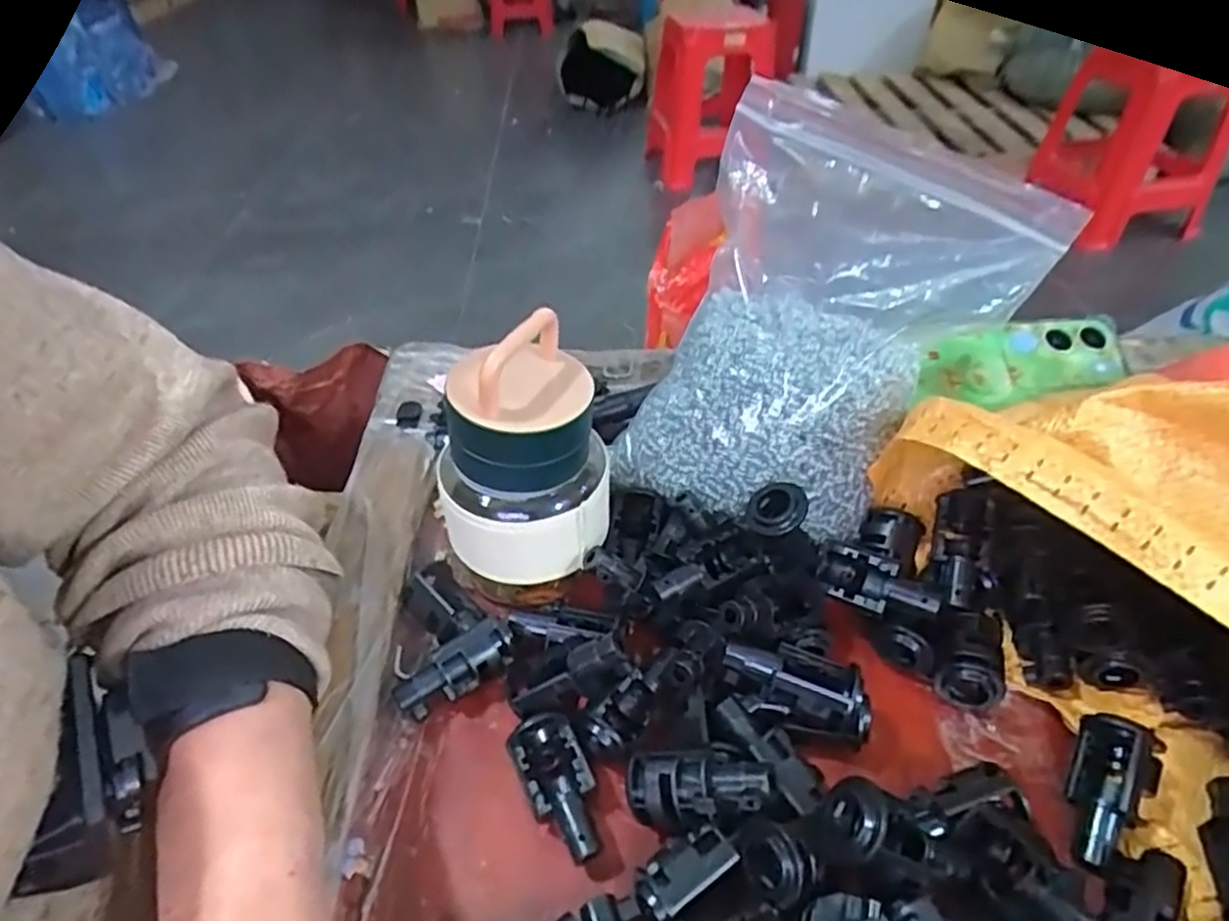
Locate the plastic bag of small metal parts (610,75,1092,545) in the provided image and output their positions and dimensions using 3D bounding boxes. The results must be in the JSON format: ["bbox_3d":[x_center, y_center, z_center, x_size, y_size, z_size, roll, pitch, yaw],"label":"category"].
[{"bbox_3d":[0.102,-0.064,0.332,0.158,0.149,0.152,22,48,24],"label":"plastic bag of small metal parts"}]

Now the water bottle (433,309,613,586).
[{"bbox_3d":[-0.037,-0.002,0.309,0.060,0.115,0.066,11,45,14],"label":"water bottle"}]

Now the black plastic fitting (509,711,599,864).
[{"bbox_3d":[-0.021,0.124,0.269,0.024,0.024,0.054,-21,46,-19],"label":"black plastic fitting"}]

